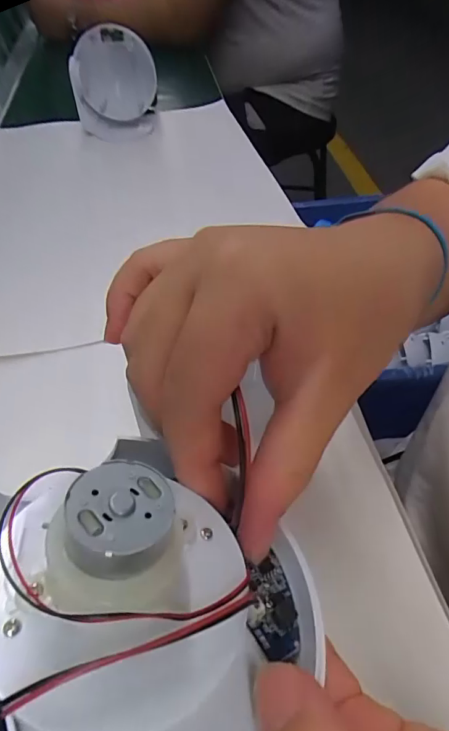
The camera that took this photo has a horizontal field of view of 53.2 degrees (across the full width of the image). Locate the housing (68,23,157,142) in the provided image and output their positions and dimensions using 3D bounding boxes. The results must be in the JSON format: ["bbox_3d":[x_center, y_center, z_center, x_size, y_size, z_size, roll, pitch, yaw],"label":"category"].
[{"bbox_3d":[-0.156,-0.400,0.630,0.118,0.115,0.118,-10,52,-4],"label":"housing"}]

